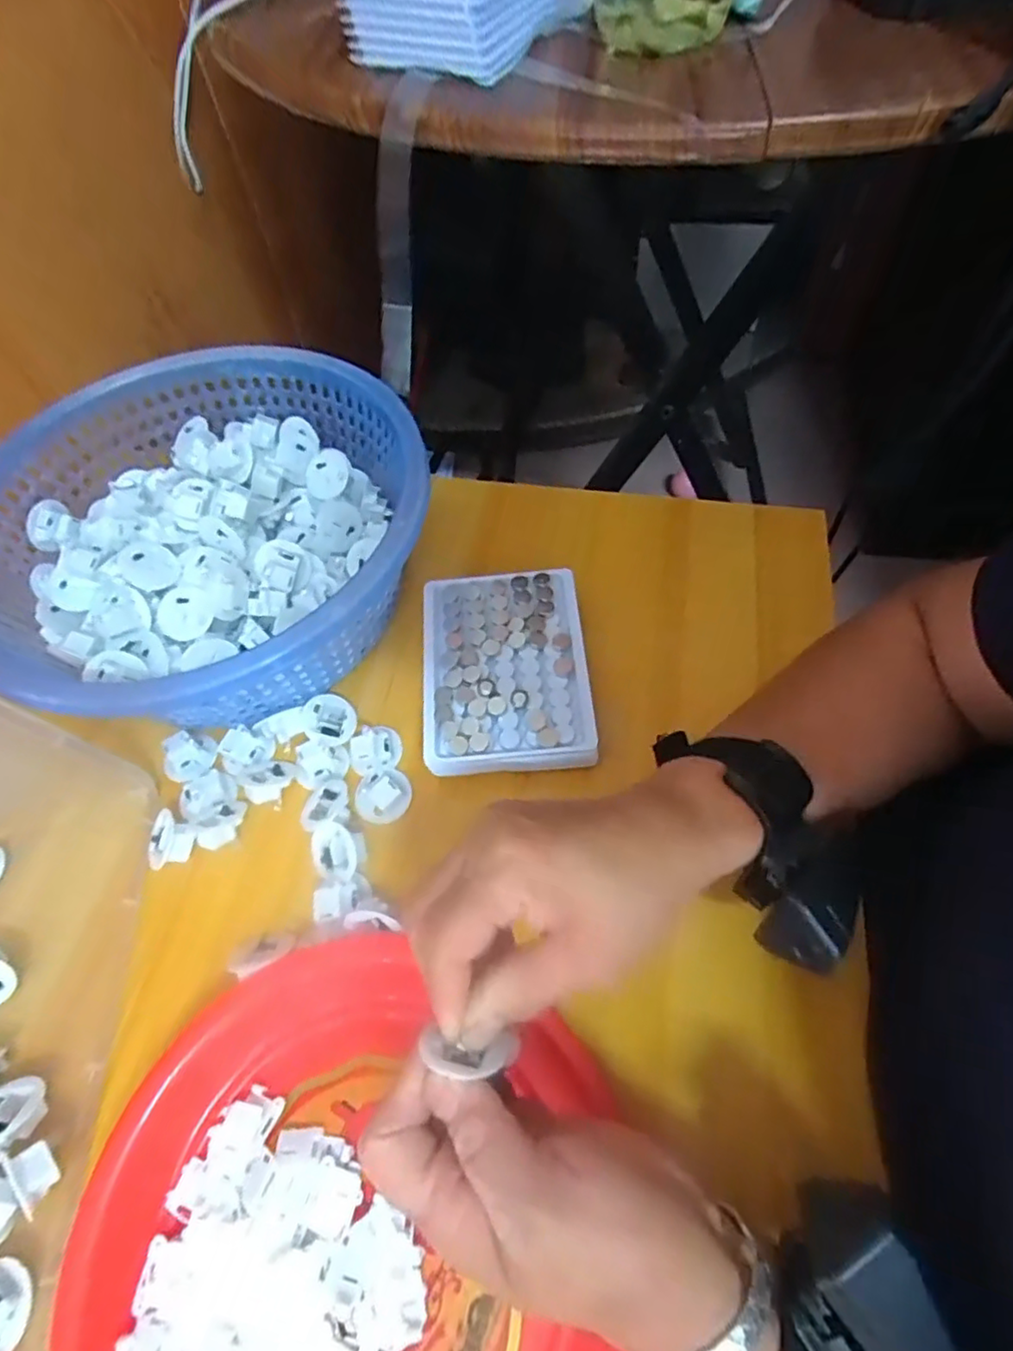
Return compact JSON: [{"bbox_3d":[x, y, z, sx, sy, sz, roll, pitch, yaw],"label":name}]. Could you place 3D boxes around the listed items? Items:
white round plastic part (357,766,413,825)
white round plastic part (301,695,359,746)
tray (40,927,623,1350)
[{"bbox_3d":[-0.072,0.069,0.368,0.031,0.018,0.033,-1,59,2],"label":"white round plastic part"},{"bbox_3d":[-0.109,0.028,0.387,0.030,0.012,0.031,-1,59,2],"label":"white round plastic part"},{"bbox_3d":[-0.070,0.237,0.264,0.236,0.038,0.229,-7,59,-1],"label":"tray"}]

